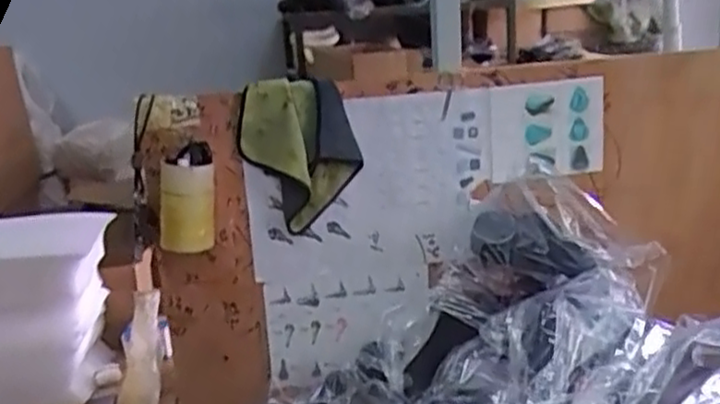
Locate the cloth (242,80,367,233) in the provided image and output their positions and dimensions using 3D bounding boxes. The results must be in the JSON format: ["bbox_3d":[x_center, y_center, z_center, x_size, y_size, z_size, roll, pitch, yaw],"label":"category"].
[{"bbox_3d":[-0.098,-0.079,1.188,0.179,0.236,0.057,-8,15,-11],"label":"cloth"}]

